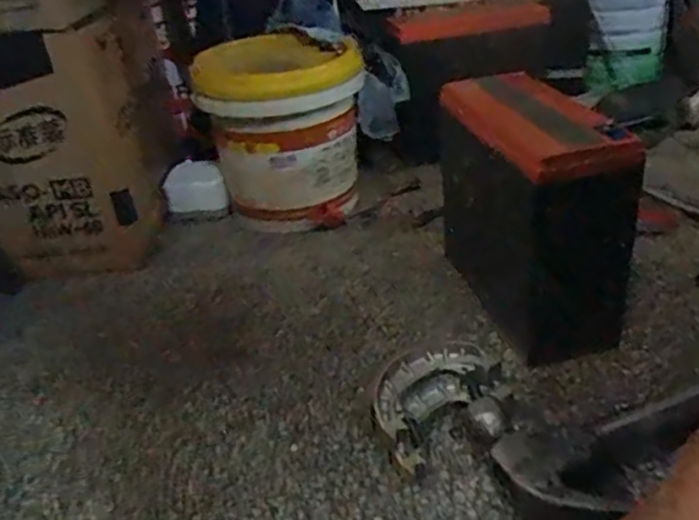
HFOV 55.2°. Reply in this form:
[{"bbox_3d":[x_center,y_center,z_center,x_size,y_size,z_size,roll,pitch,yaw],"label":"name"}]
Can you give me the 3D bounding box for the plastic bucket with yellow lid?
[{"bbox_3d":[-0.068,-0.137,0.746,0.171,0.180,0.151,-9,30,-4],"label":"plastic bucket with yellow lid"}]

